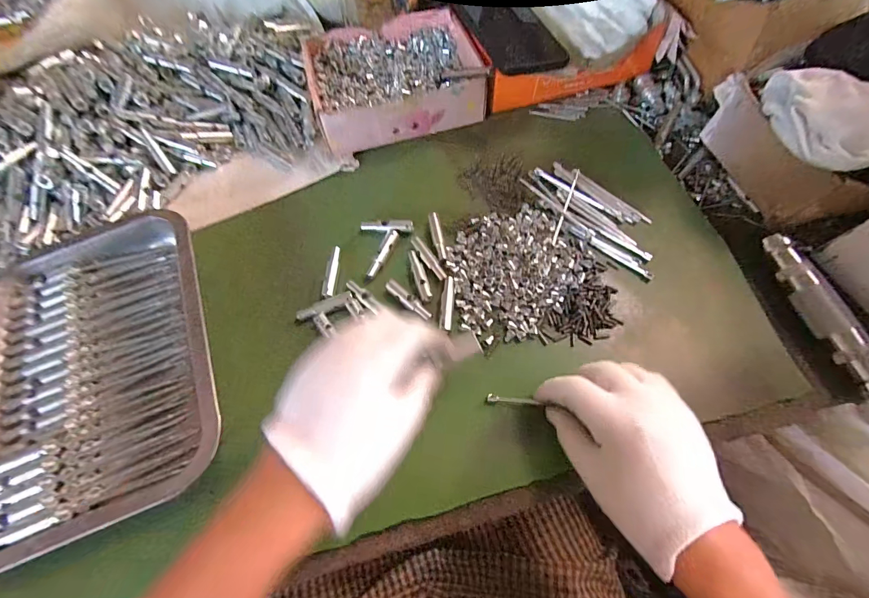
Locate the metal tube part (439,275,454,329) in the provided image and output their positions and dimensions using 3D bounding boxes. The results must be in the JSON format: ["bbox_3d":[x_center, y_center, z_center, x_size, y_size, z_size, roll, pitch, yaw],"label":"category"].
[{"bbox_3d":[0.012,0.003,0.329,0.010,0.005,0.051,4,67,5],"label":"metal tube part"}]

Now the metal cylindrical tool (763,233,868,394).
[{"bbox_3d":[0.310,0.010,0.302,0.020,0.025,0.138,-13,67,-2],"label":"metal cylindrical tool"}]

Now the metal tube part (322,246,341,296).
[{"bbox_3d":[-0.095,-0.025,0.350,0.009,0.010,0.050,2,67,4],"label":"metal tube part"}]

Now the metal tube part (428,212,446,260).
[{"bbox_3d":[0.002,-0.060,0.357,0.009,0.006,0.051,-10,66,-1],"label":"metal tube part"}]

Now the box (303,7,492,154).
[{"bbox_3d":[-0.047,-0.245,0.416,0.178,0.050,0.151,-16,67,-4],"label":"box"}]

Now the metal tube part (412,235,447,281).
[{"bbox_3d":[-0.006,-0.038,0.346,0.011,0.004,0.051,-33,69,-11],"label":"metal tube part"}]

